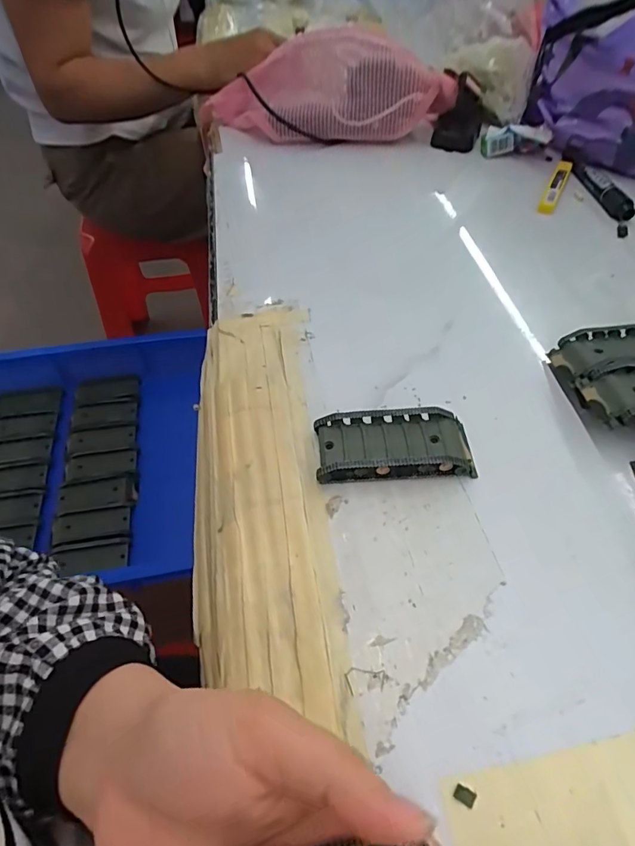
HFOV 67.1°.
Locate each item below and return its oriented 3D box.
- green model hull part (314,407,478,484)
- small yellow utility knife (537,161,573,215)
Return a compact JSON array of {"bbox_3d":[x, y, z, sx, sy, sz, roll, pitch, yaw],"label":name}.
[{"bbox_3d":[0.048,0.013,0.302,0.096,0.020,0.043,-2,52,-2],"label":"green model hull part"},{"bbox_3d":[0.256,-0.256,0.517,0.017,0.013,0.105,21,56,17],"label":"small yellow utility knife"}]

